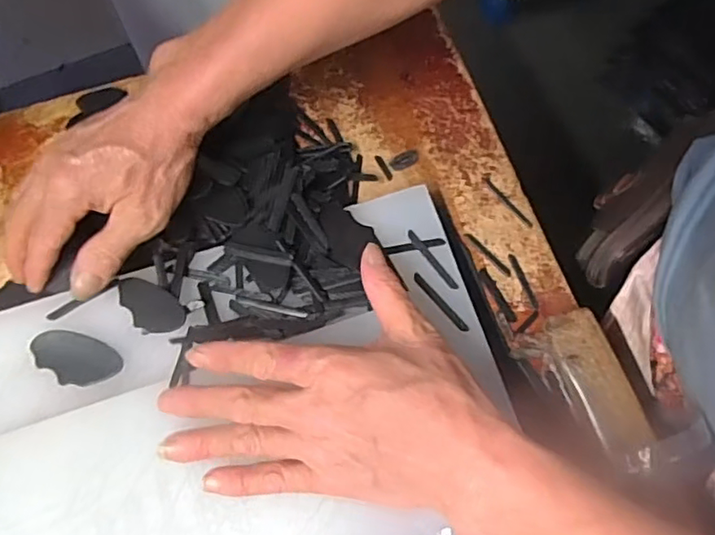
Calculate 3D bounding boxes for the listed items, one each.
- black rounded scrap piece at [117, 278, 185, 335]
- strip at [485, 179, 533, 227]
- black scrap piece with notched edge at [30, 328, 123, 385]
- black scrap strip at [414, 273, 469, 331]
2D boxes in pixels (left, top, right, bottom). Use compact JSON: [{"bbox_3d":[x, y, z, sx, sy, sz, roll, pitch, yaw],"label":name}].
[{"bbox_3d":[-0.132,0.024,0.372,0.052,0.006,0.027,31,72,12],"label":"black rounded scrap piece"},{"bbox_3d":[0.110,-0.047,0.433,0.007,0.004,0.047,-38,76,-10],"label":"strip"},{"bbox_3d":[-0.174,0.056,0.364,0.058,0.004,0.029,16,69,7],"label":"black scrap piece with notched edge"},{"bbox_3d":[0.053,0.022,0.376,0.007,0.005,0.048,-39,73,-13],"label":"black scrap strip"}]

